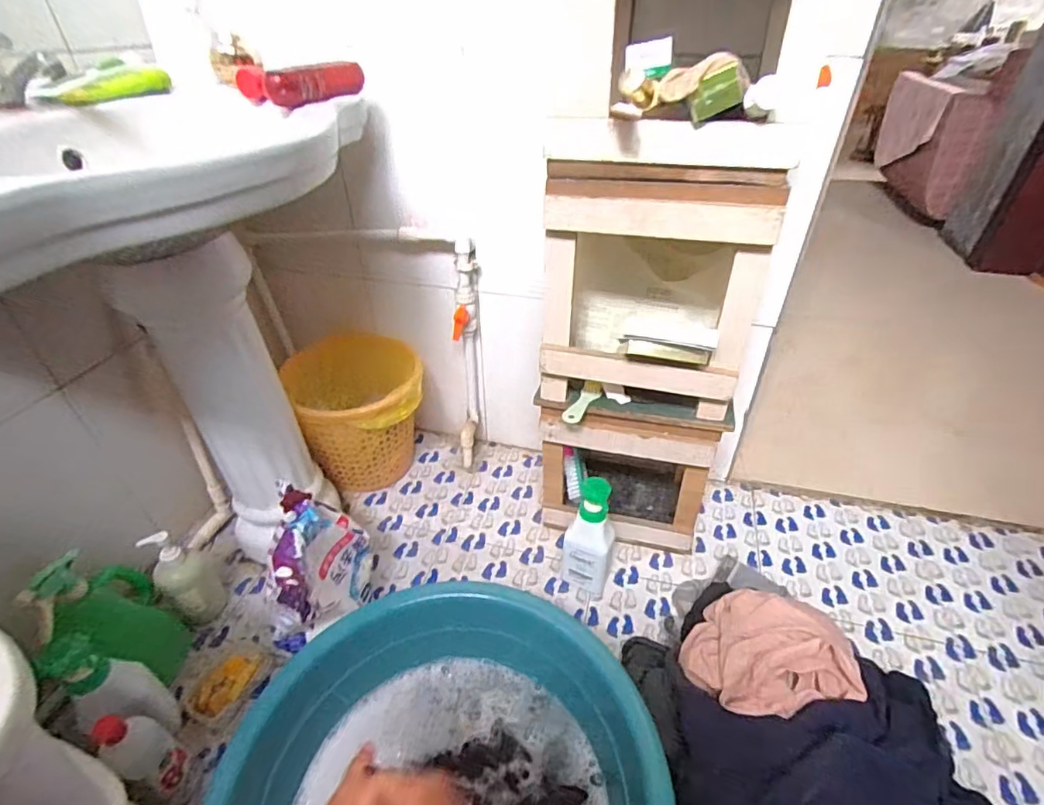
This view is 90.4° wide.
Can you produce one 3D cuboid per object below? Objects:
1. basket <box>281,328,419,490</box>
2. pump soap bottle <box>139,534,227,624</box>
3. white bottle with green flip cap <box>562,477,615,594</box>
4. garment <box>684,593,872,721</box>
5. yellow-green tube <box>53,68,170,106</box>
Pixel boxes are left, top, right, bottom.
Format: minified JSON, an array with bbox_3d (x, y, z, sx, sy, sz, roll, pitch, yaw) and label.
[{"bbox_3d":[-0.340,0.033,1.127,0.249,0.313,0.303,-14,40,-17],"label":"basket"},{"bbox_3d":[-0.546,0.292,0.848,0.056,0.202,0.079,28,46,32],"label":"pump soap bottle"},{"bbox_3d":[0.113,0.239,0.889,0.086,0.247,0.056,11,39,15],"label":"white bottle with green flip cap"},{"bbox_3d":[0.343,0.345,0.738,0.234,0.073,0.191,-10,38,-12],"label":"garment"},{"bbox_3d":[-0.512,-0.403,0.661,0.037,0.029,0.156,4,38,6],"label":"yellow-green tube"}]

